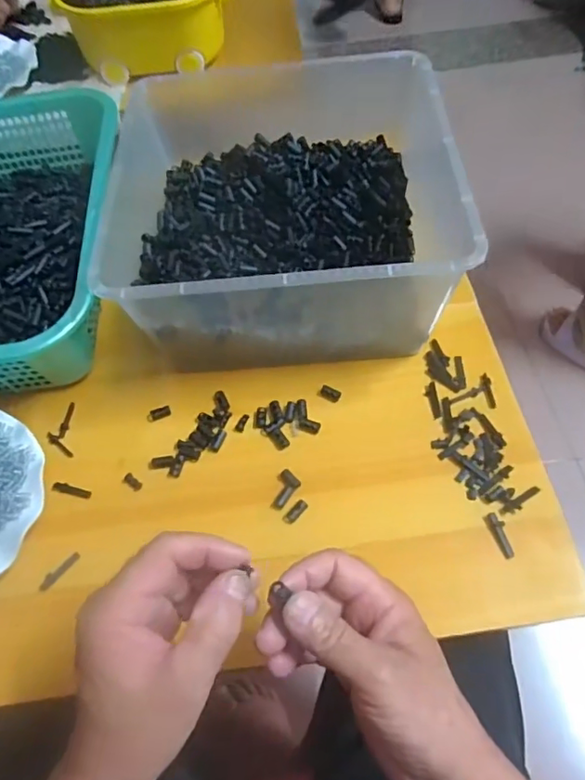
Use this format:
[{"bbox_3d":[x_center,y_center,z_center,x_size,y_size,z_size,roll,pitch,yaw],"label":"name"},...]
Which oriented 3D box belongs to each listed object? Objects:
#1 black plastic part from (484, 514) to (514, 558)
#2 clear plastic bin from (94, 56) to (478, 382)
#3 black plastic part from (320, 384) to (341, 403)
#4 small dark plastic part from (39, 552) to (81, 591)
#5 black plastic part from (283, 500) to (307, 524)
[{"bbox_3d":[0.163,0.112,0.429,0.012,0.004,0.036,-18,58,-6],"label":"black plastic part"},{"bbox_3d":[-0.008,-0.176,0.540,0.292,0.141,0.317,-3,58,3],"label":"clear plastic bin"},{"bbox_3d":[0.035,0.003,0.507,0.018,0.005,0.012,24,63,19],"label":"black plastic part"},{"bbox_3d":[-0.186,0.145,0.440,0.008,0.004,0.037,39,68,25],"label":"small dark plastic part"},{"bbox_3d":[0.003,0.099,0.450,0.009,0.004,0.022,39,68,25],"label":"black plastic part"}]

